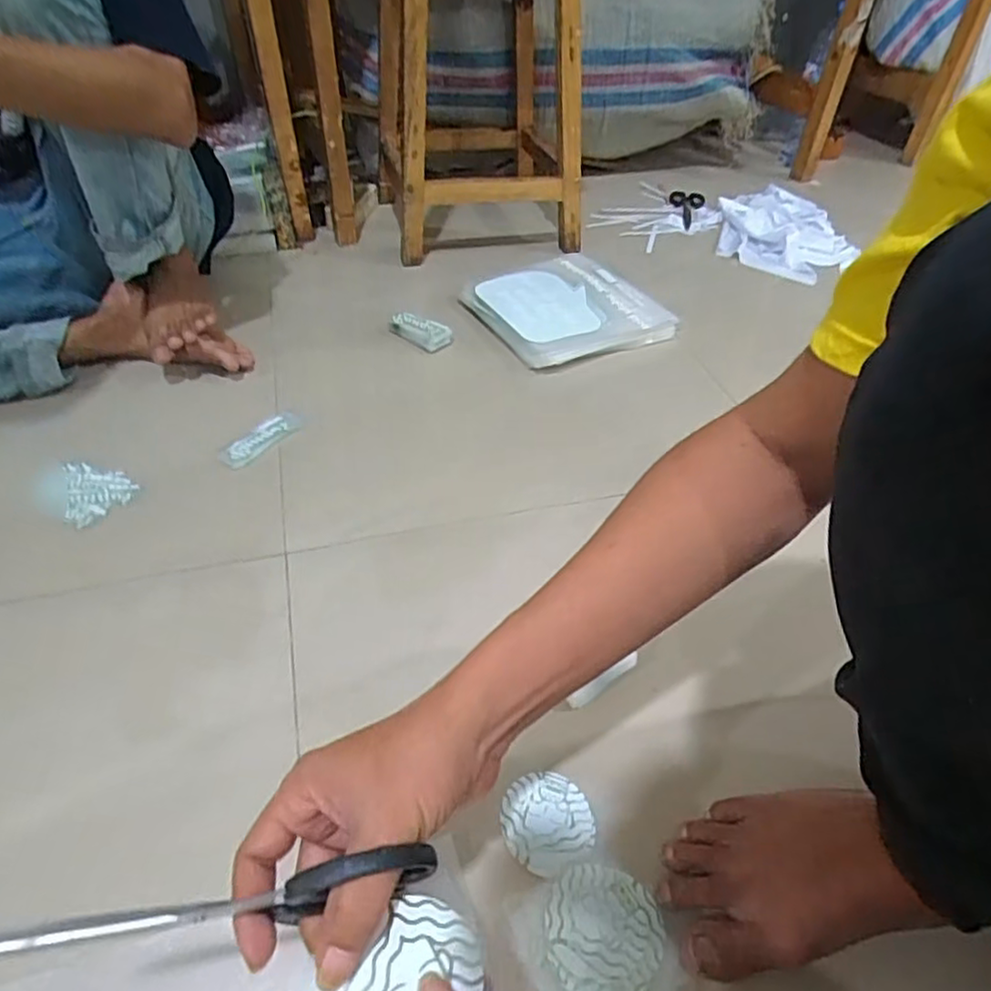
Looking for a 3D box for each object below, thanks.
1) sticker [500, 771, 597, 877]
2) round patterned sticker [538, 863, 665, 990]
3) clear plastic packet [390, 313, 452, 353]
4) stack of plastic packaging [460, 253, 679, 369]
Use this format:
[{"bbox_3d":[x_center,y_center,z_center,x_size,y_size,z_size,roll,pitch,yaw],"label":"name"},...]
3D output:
[{"bbox_3d":[0.039,0.246,0.491,0.068,0.004,0.072,2,44,-2],"label":"sticker"},{"bbox_3d":[0.069,0.299,0.435,0.076,0.006,0.092,27,49,22],"label":"round patterned sticker"},{"bbox_3d":[-0.114,-0.244,0.964,0.096,0.029,0.042,22,47,18],"label":"clear plastic packet"},{"bbox_3d":[0.111,-0.305,1.025,0.272,0.034,0.271,-20,49,-22],"label":"stack of plastic packaging"}]

